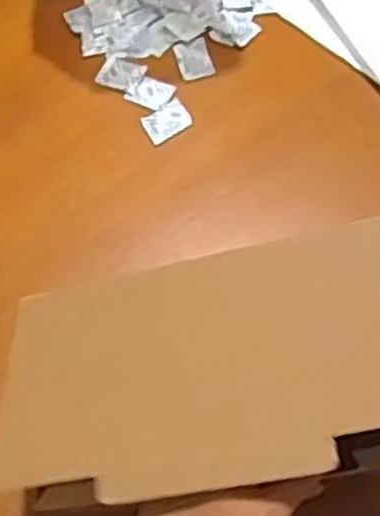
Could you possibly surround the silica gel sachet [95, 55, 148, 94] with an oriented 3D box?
[{"bbox_3d":[-0.062,-0.168,0.698,0.039,0.004,0.033,21,70,11],"label":"silica gel sachet"}]

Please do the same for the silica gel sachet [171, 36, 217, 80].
[{"bbox_3d":[0.004,-0.181,0.702,0.030,0.005,0.039,-15,67,-4],"label":"silica gel sachet"}]

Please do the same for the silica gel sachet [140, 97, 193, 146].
[{"bbox_3d":[-0.020,-0.121,0.679,0.040,0.004,0.029,-32,69,-11],"label":"silica gel sachet"}]

